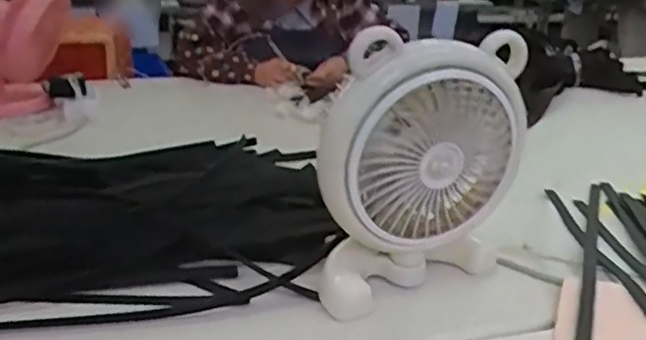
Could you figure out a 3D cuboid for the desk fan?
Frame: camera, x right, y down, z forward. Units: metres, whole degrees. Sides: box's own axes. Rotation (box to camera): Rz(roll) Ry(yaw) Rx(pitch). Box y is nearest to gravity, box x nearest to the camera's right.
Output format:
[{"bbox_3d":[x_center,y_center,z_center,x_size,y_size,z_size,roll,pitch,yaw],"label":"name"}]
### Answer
[{"bbox_3d":[0.104,-0.003,0.674,0.215,0.269,0.079,-9,20,-21],"label":"desk fan"}]

